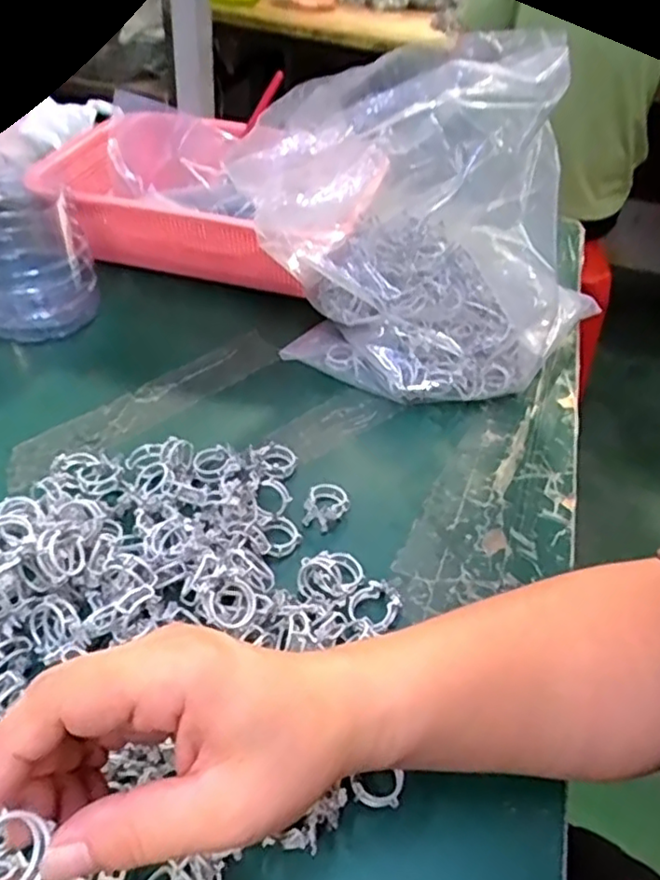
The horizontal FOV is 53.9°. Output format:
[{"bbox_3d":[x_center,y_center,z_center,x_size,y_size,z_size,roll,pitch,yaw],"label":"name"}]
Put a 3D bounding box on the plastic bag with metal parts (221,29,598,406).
[{"bbox_3d":[0.082,-0.160,0.489,0.226,0.224,0.188,19,44,14],"label":"plastic bag with metal parts"}]

